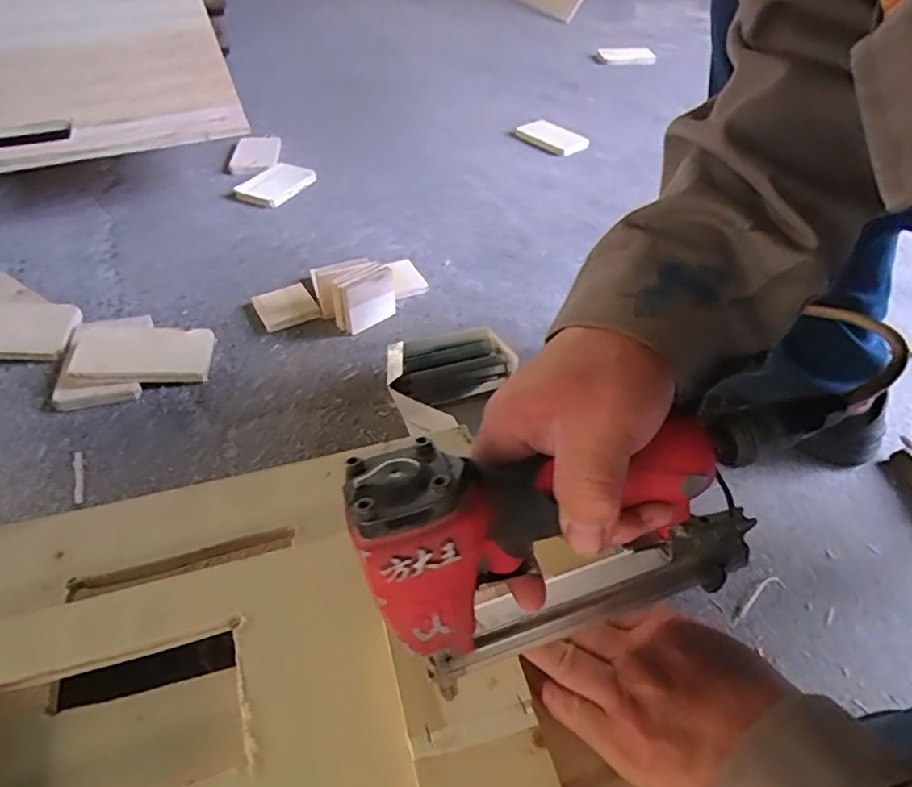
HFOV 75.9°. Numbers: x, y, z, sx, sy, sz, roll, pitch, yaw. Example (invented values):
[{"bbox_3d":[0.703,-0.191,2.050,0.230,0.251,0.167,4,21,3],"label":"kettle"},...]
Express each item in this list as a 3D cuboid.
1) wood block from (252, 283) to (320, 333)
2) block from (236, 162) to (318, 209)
[{"bbox_3d":[-0.238,-0.122,0.815,0.075,0.018,0.079,-24,51,-23],"label":"wood block"},{"bbox_3d":[-0.326,-0.379,1.062,0.098,0.016,0.134,25,50,20],"label":"block"}]

